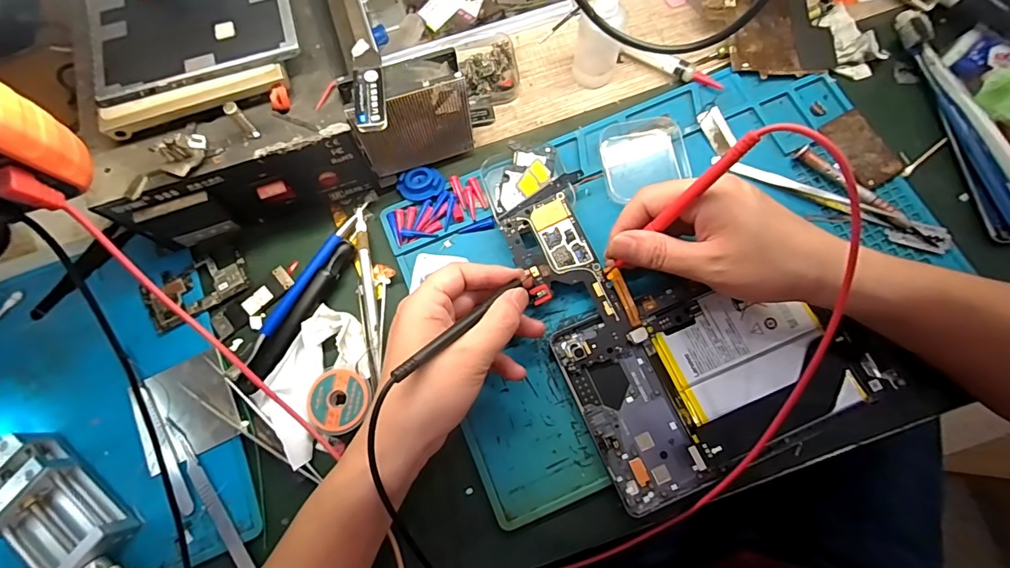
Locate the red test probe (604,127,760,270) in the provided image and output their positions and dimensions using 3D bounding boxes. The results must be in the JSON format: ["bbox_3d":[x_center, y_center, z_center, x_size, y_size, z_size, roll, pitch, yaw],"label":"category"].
[{"bbox_3d":[0.100,-0.042,0.286,0.005,0.128,0.008,-26,73,-39],"label":"red test probe"}]

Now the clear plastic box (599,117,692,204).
[{"bbox_3d":[0.108,-0.100,0.369,0.064,0.013,0.065,-6,74,0],"label":"clear plastic box"}]

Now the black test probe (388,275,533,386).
[{"bbox_3d":[-0.019,0.019,0.294,0.008,0.013,0.128,40,44,11],"label":"black test probe"}]

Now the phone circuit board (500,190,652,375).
[{"bbox_3d":[0.045,-0.001,0.338,0.054,0.011,0.119,-28,82,-6],"label":"phone circuit board"}]

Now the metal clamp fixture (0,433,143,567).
[{"bbox_3d":[-0.296,0.148,0.303,0.135,0.032,0.054,36,78,10],"label":"metal clamp fixture"}]

